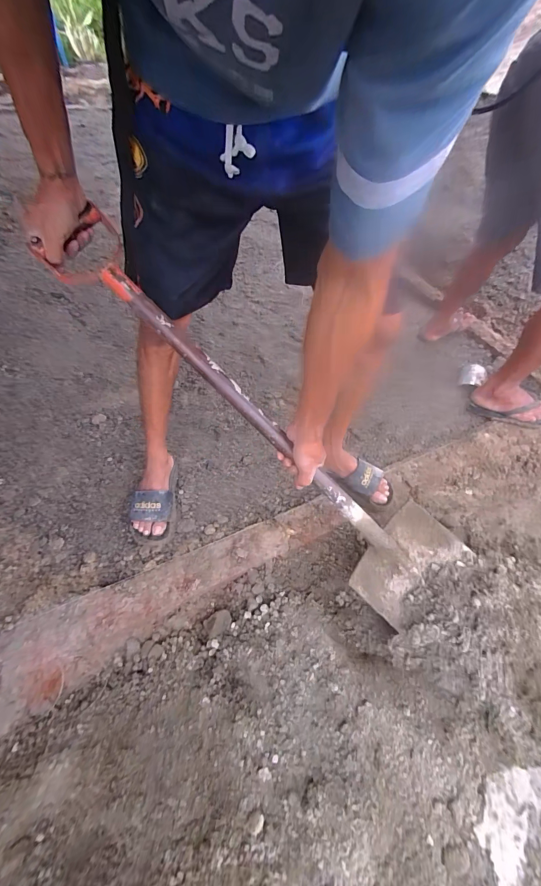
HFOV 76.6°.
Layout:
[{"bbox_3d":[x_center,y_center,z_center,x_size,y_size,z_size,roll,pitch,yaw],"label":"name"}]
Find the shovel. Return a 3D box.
[{"bbox_3d":[0.016,-0.005,0.584,0.877,0.077,0.206,44,63,-10],"label":"shovel"}]

